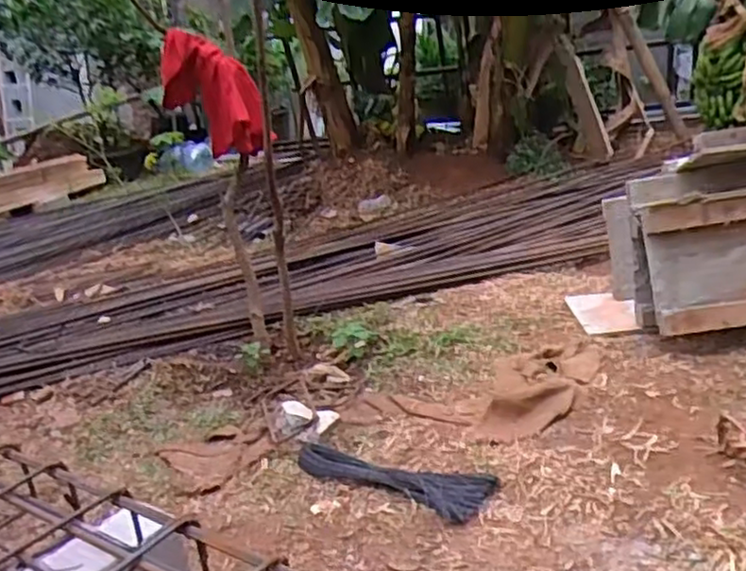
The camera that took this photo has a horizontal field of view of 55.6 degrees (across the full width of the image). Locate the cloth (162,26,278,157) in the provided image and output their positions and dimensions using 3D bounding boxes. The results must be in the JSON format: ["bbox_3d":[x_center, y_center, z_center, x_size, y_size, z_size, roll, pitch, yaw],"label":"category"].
[{"bbox_3d":[-0.397,-0.482,1.782,0.237,0.298,0.145,-10,18,-9],"label":"cloth"}]

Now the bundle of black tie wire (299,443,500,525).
[{"bbox_3d":[0.027,0.344,1.319,0.416,0.039,0.118,8,24,39],"label":"bundle of black tie wire"}]

